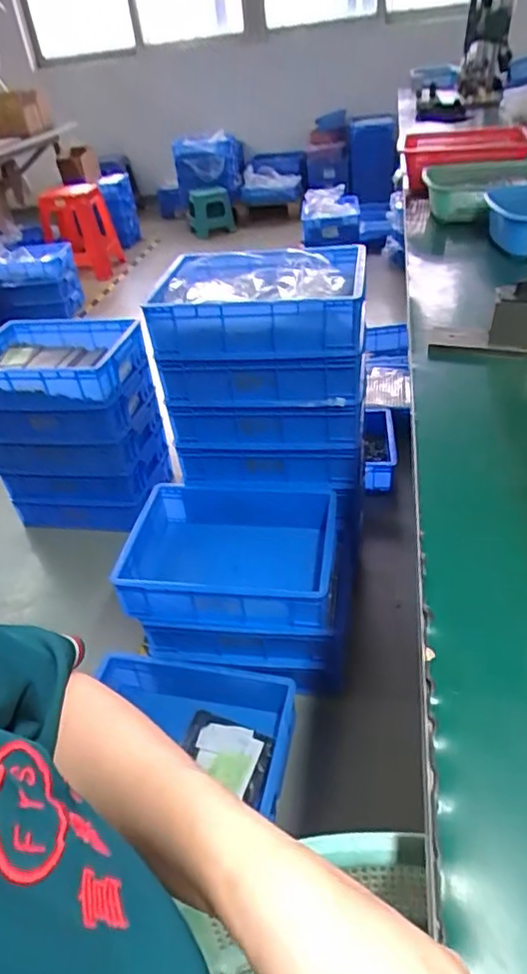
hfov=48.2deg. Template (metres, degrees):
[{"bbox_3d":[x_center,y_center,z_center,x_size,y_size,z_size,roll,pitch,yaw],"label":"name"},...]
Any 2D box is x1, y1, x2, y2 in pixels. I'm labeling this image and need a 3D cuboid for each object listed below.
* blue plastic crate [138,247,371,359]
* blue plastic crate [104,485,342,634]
[{"bbox_3d":[0.000,-0.382,1.213,0.409,0.129,0.308,2,39,13],"label":"blue plastic crate"},{"bbox_3d":[-0.063,0.141,1.223,0.411,0.131,0.308,2,39,12],"label":"blue plastic crate"}]

